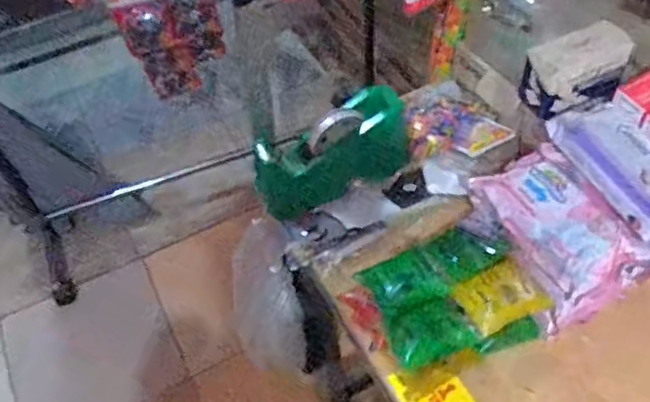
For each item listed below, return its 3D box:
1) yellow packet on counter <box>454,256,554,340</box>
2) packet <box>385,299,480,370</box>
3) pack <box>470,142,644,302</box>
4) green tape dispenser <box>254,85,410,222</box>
[{"bbox_3d":[0.184,0.098,0.683,0.081,0.024,0.068,-24,54,-13],"label":"yellow packet on counter"},{"bbox_3d":[0.107,0.134,0.667,0.084,0.012,0.062,-23,53,-13],"label":"packet"},{"bbox_3d":[0.249,0.015,0.701,0.103,0.035,0.171,-24,54,-13],"label":"pack"},{"bbox_3d":[0.010,-0.059,0.820,0.207,0.083,0.078,-25,55,-13],"label":"green tape dispenser"}]

